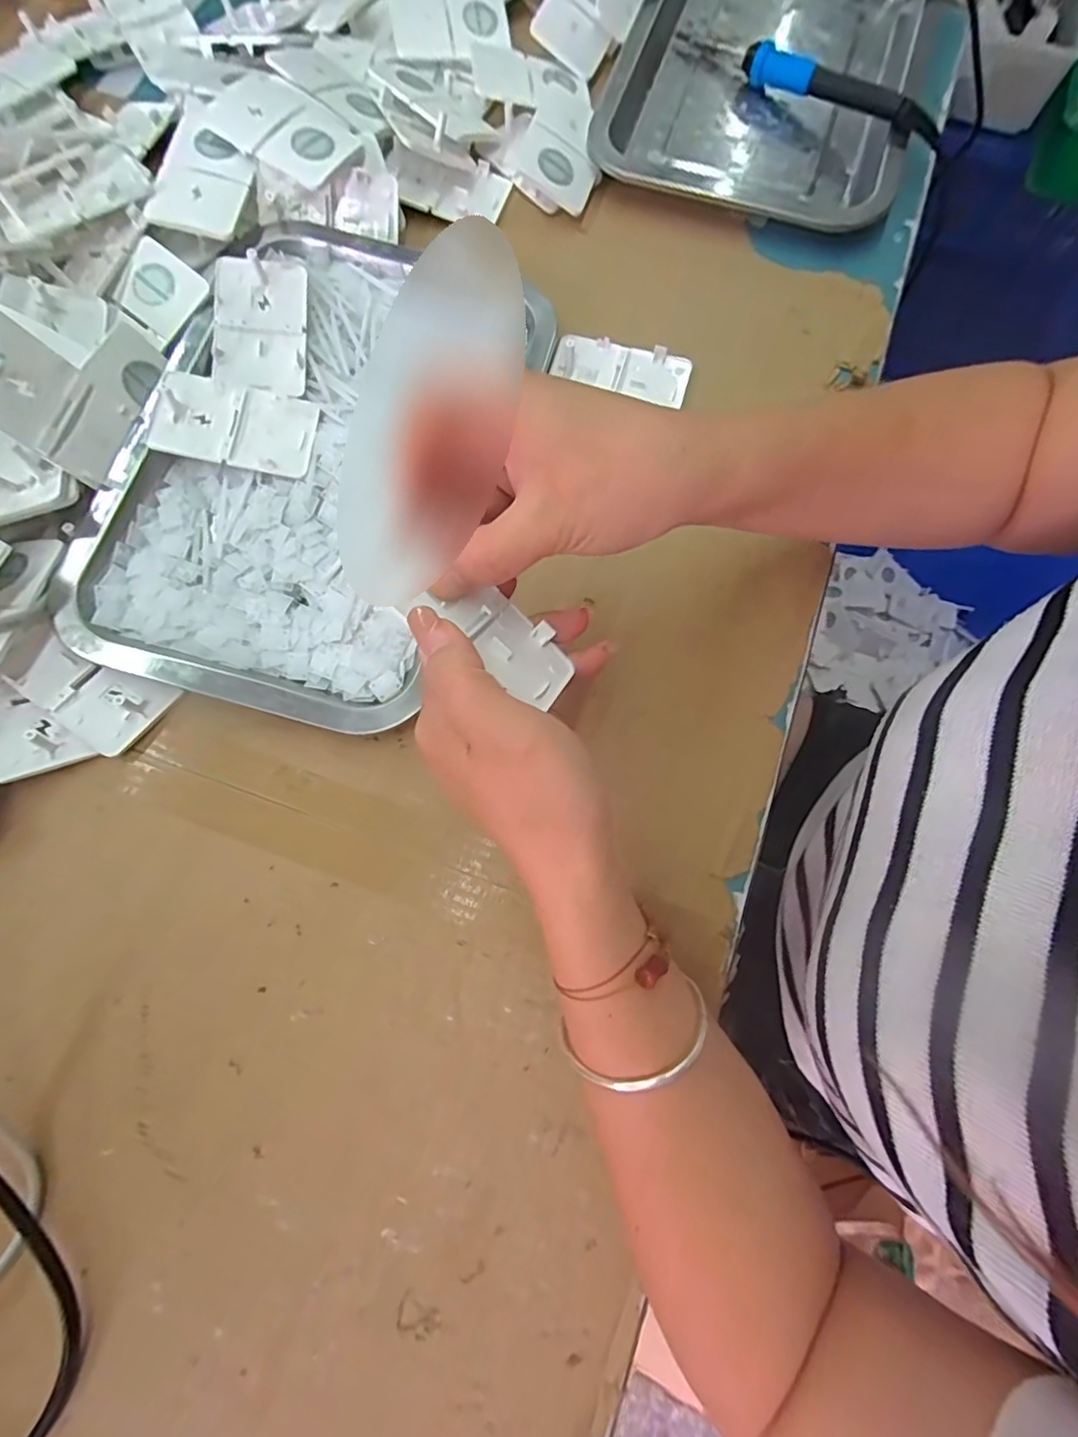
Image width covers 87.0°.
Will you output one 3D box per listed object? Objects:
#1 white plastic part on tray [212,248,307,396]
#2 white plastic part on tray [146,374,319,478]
[{"bbox_3d":[-0.169,-0.240,0.343,0.050,0.017,0.086,-3,75,-1],"label":"white plastic part on tray"},{"bbox_3d":[-0.175,-0.171,0.330,0.083,0.005,0.053,9,75,-10],"label":"white plastic part on tray"}]

